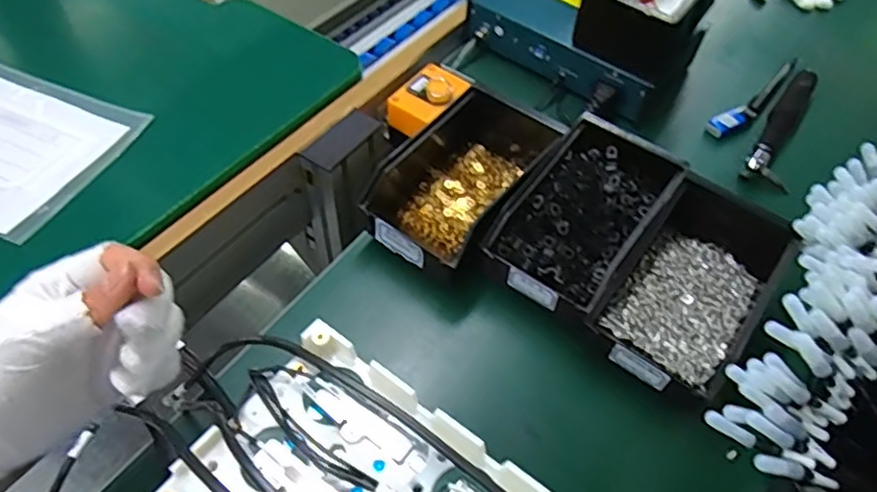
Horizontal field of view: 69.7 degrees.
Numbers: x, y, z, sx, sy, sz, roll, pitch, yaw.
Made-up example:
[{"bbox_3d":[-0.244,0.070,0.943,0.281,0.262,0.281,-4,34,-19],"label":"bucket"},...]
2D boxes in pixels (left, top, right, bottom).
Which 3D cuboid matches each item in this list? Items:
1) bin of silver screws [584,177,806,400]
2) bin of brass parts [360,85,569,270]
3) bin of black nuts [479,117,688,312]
[{"bbox_3d":[0.213,0.023,0.511,0.104,0.057,0.203,33,57,20],"label":"bin of silver screws"},{"bbox_3d":[0.031,-0.070,0.579,0.111,0.066,0.214,31,57,19],"label":"bin of brass parts"},{"bbox_3d":[0.127,-0.030,0.539,0.104,0.046,0.178,32,57,19],"label":"bin of black nuts"}]

